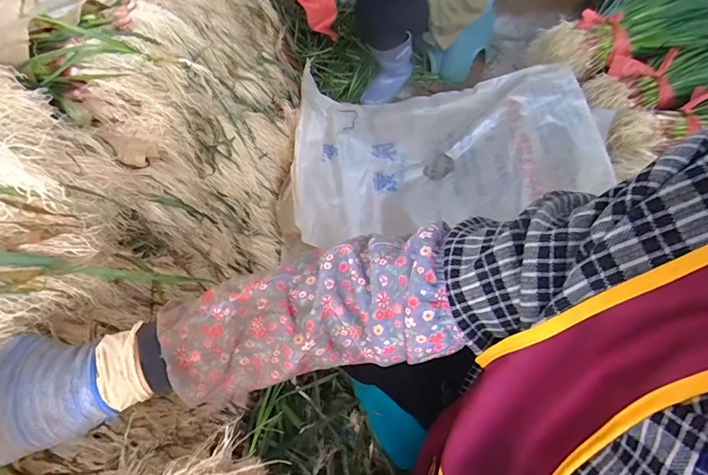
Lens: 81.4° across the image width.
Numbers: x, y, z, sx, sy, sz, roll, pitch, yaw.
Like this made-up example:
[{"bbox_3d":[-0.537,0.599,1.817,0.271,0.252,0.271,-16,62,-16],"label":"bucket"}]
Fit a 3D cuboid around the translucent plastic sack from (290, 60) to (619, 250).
[{"bbox_3d":[0.242,-0.255,1.158,0.783,0.167,0.546,-2,57,0],"label":"translucent plastic sack"}]

